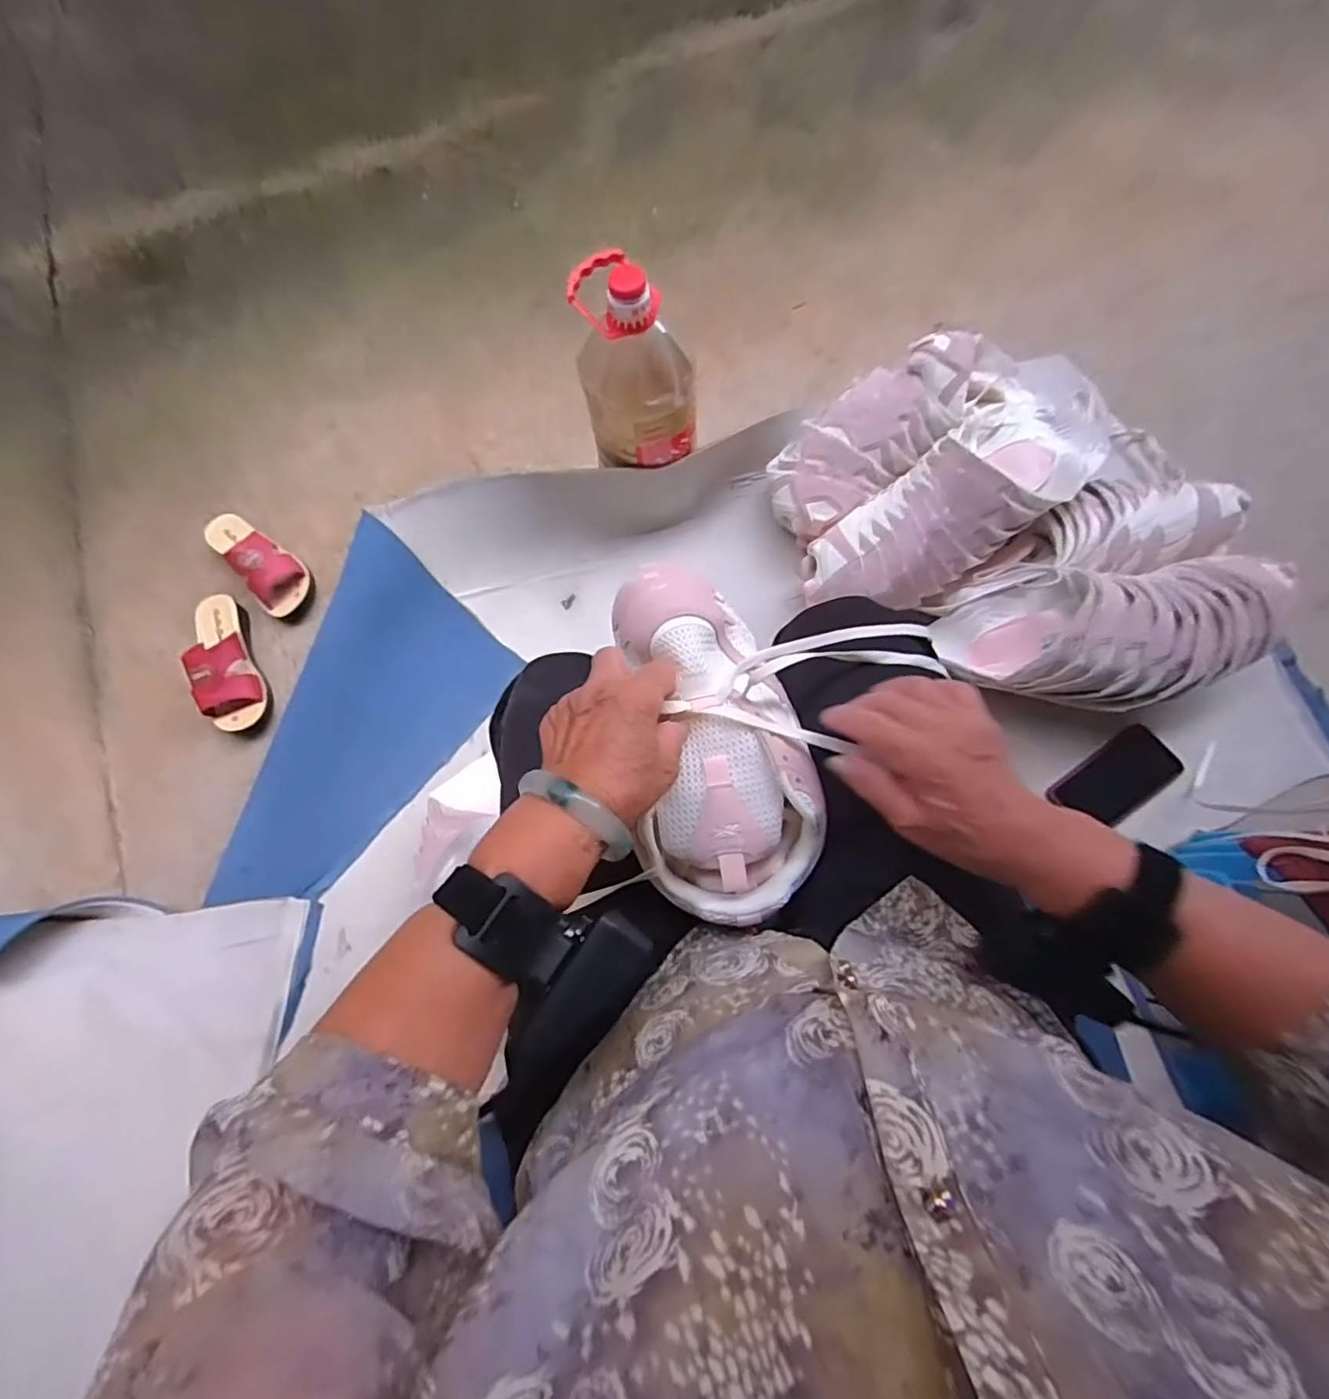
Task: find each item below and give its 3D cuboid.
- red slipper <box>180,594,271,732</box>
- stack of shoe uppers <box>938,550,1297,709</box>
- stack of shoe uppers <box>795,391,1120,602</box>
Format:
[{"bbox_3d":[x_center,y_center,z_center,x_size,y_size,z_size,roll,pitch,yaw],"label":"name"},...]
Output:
[{"bbox_3d":[-0.659,-0.059,0.905,0.080,0.067,0.220,-27,73,-6],"label":"red slipper"},{"bbox_3d":[0.563,-0.081,0.781,0.379,0.140,0.181,-3,74,1],"label":"stack of shoe uppers"},{"bbox_3d":[0.395,-0.263,0.838,0.441,0.112,0.172,-36,76,-8],"label":"stack of shoe uppers"}]

